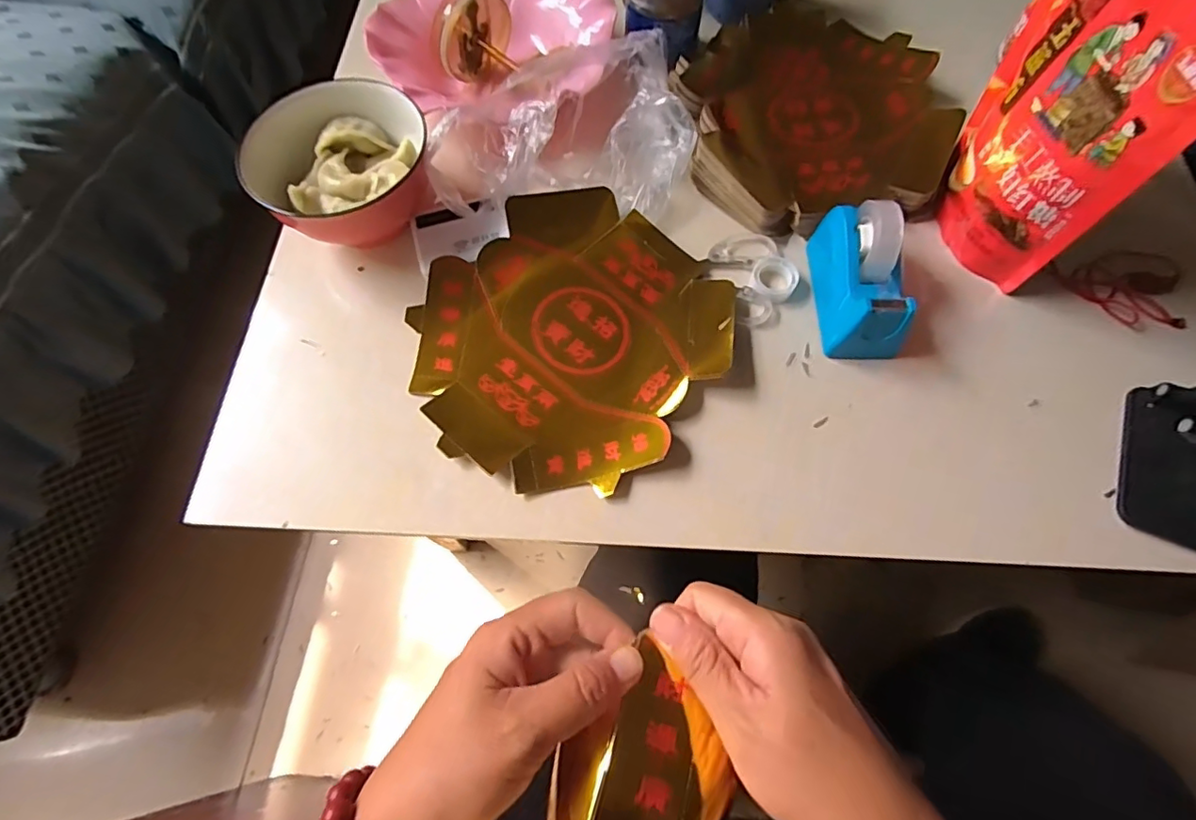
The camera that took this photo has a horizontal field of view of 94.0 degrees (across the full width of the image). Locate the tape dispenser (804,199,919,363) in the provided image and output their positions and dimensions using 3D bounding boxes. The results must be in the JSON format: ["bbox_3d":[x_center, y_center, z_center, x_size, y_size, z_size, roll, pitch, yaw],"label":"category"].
[{"bbox_3d":[0.197,-0.103,0.415,0.055,0.067,0.115,-6,67,-1],"label":"tape dispenser"}]

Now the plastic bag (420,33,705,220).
[{"bbox_3d":[-0.027,-0.237,0.469,0.212,0.070,0.142,-6,67,-1],"label":"plastic bag"}]

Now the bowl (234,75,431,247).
[{"bbox_3d":[-0.208,-0.199,0.457,0.133,0.068,0.133,-1,67,2],"label":"bowl"}]

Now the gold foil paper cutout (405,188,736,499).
[{"bbox_3d":[-0.022,-0.058,0.427,0.212,0.027,0.231,-1,67,2],"label":"gold foil paper cutout"}]

